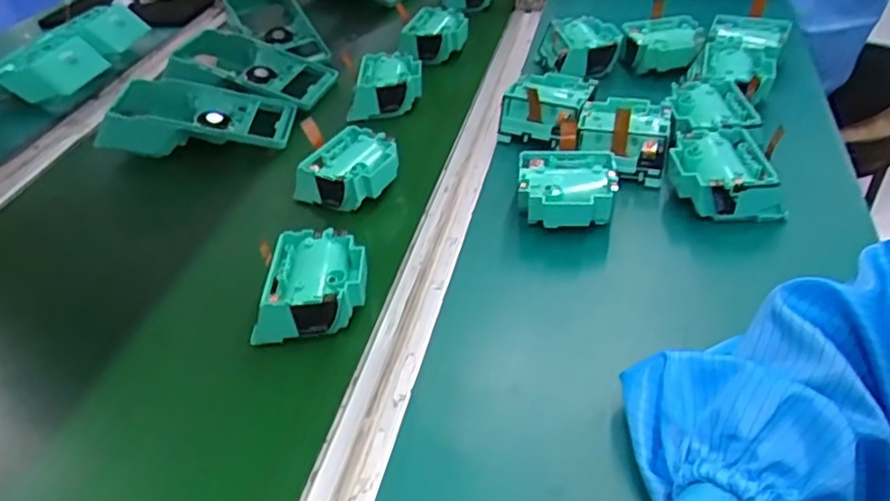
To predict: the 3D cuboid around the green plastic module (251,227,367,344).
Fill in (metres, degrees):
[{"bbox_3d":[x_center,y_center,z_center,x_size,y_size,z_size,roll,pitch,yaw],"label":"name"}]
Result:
[{"bbox_3d":[-0.093,0.024,0.457,0.079,0.041,0.073,-7,41,0],"label":"green plastic module"}]

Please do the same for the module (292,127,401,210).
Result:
[{"bbox_3d":[-0.083,-0.070,0.562,0.081,0.035,0.071,-36,48,-30],"label":"module"}]

